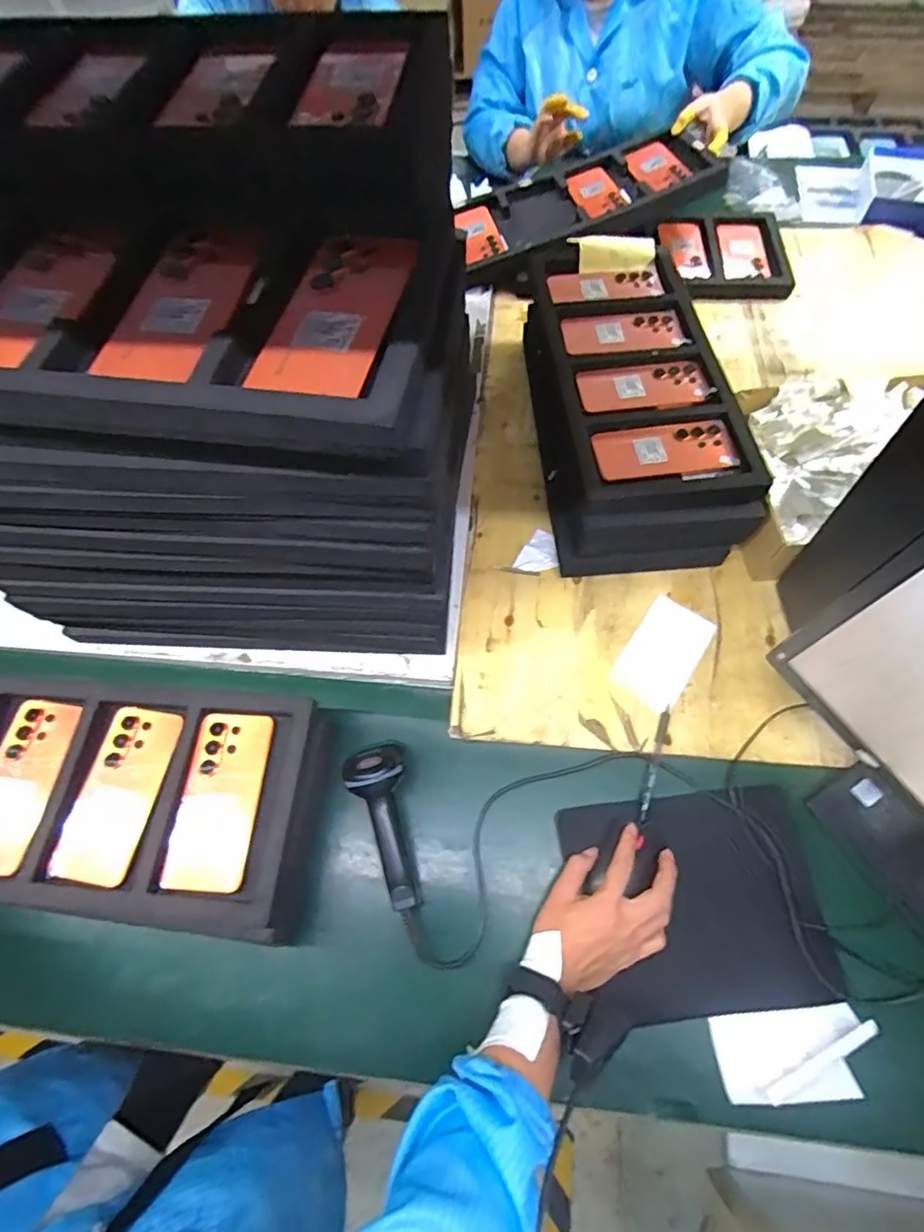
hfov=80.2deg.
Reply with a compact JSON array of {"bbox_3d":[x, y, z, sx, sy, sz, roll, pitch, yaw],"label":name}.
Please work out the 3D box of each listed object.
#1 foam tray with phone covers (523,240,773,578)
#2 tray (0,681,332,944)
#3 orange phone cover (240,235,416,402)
[{"bbox_3d":[0.231,-0.325,0.805,0.244,0.123,0.526,-5,64,0],"label":"foam tray with phone covers"},{"bbox_3d":[-0.404,0.188,0.594,0.494,0.086,0.224,7,65,4],"label":"tray"},{"bbox_3d":[-0.086,-0.209,0.380,0.075,0.012,0.154,13,66,9],"label":"orange phone cover"}]

